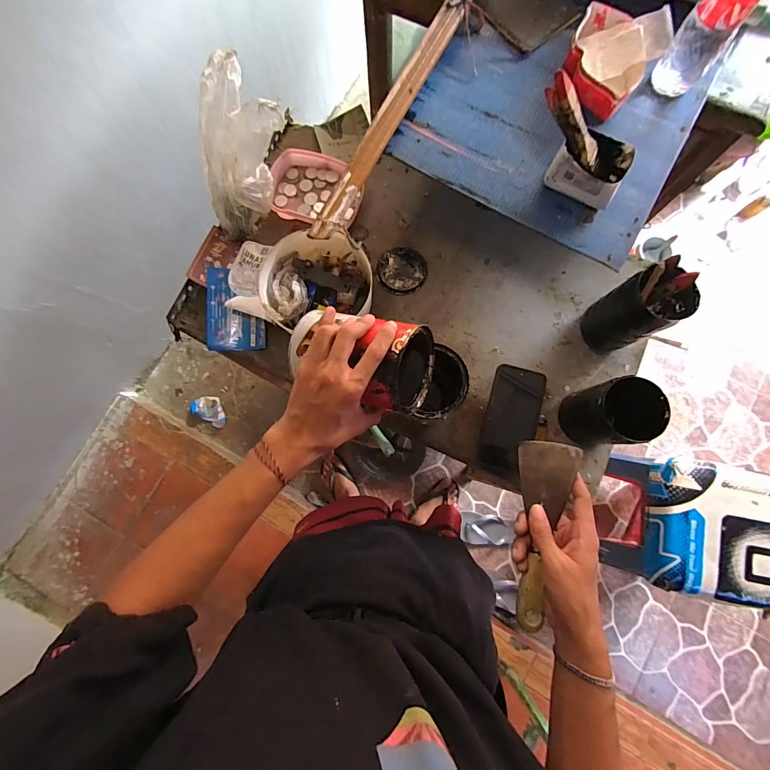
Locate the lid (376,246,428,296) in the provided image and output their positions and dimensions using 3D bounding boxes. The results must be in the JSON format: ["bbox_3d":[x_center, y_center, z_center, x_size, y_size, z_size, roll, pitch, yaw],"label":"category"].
[{"bbox_3d":[0.031,-0.198,0.650,0.084,0.014,0.083,0,82,2],"label":"lid"}]

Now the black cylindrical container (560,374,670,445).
[{"bbox_3d":[0.320,0.039,0.540,0.090,0.120,0.083,0,82,2],"label":"black cylindrical container"}]

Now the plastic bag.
[{"bbox_3d":[-0.217,-0.355,0.581,0.120,0.076,0.249,12,123,3],"label":"plastic bag"}]

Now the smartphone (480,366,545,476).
[{"bbox_3d":[0.200,0.052,0.587,0.077,0.014,0.160,11,87,26],"label":"smartphone"}]

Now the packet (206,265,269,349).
[{"bbox_3d":[-0.254,-0.131,0.641,0.095,0.018,0.147,-4,82,1],"label":"packet"}]

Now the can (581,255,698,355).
[{"bbox_3d":[0.367,-0.109,0.540,0.087,0.169,0.082,-24,82,-1],"label":"can"}]

